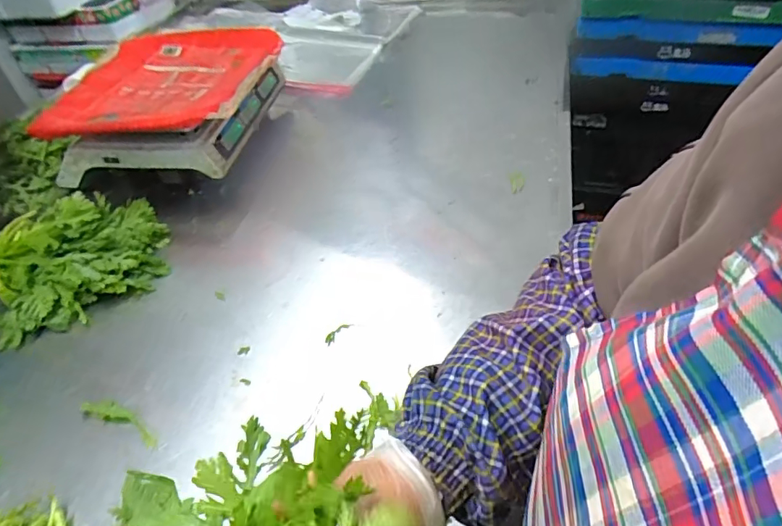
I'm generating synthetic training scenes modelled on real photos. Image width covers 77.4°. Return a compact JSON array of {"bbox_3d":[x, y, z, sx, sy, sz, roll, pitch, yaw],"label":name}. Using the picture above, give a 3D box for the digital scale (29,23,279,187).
[{"bbox_3d":[-0.368,-0.264,0.807,0.310,0.116,0.279,0,46,6],"label":"digital scale"}]

